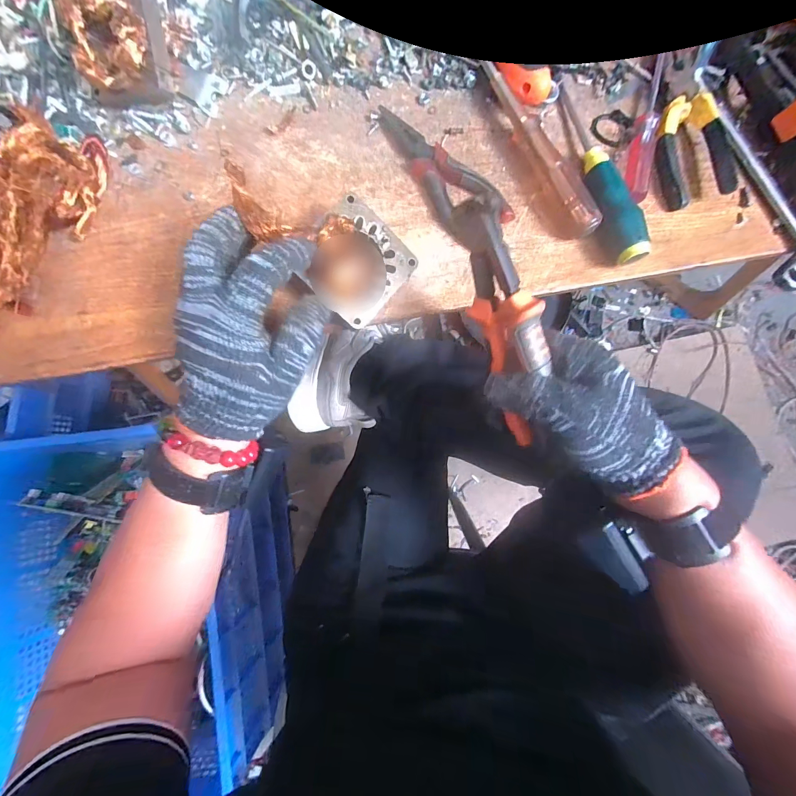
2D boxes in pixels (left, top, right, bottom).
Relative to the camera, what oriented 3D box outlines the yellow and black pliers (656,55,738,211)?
[{"bbox_3d":[0.262,-0.246,0.325,0.060,0.022,0.137,-10,82,-3],"label":"yellow and black pliers"}]

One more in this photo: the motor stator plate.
[{"bbox_3d":[-0.032,-0.109,0.287,0.080,0.012,0.080,43,78,-18],"label":"motor stator plate"}]

